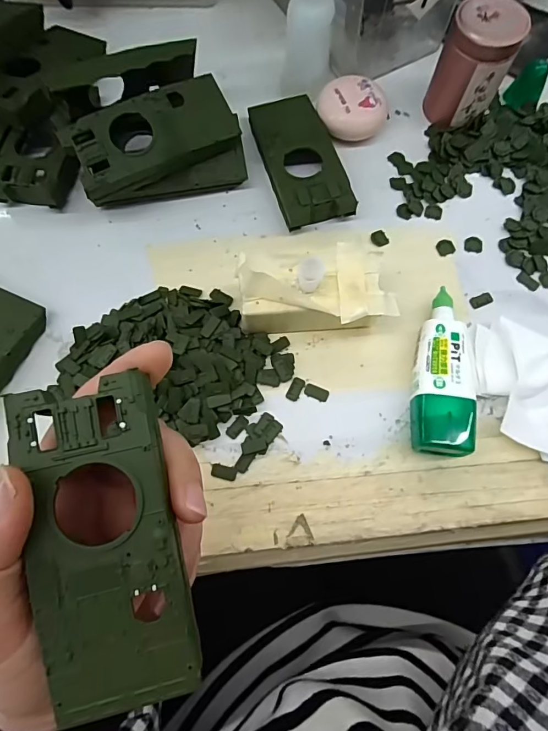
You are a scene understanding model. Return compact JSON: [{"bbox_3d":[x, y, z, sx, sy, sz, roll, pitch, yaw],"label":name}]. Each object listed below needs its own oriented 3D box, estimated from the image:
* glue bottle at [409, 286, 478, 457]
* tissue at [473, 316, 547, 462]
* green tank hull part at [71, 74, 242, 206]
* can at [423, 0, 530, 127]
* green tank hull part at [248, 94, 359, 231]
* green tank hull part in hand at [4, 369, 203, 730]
[{"bbox_3d":[0.094,0.003,0.250,0.033,0.027,0.096,8,73,2],"label":"glue bottle"},{"bbox_3d":[0.148,0.011,0.248,0.057,0.023,0.077,6,73,1],"label":"tissue"},{"bbox_3d":[-0.077,-0.144,0.279,0.107,0.017,0.048,-30,95,-12],"label":"green tank hull part"},{"bbox_3d":[0.131,-0.200,0.291,0.043,0.060,0.039,25,74,7],"label":"can"},{"bbox_3d":[0.018,-0.142,0.299,0.045,0.020,0.103,-15,74,-5],"label":"green tank hull part"},{"bbox_3d":[-0.055,0.057,0.145,0.045,0.015,0.101,-11,85,-4],"label":"green tank hull part in hand"}]

